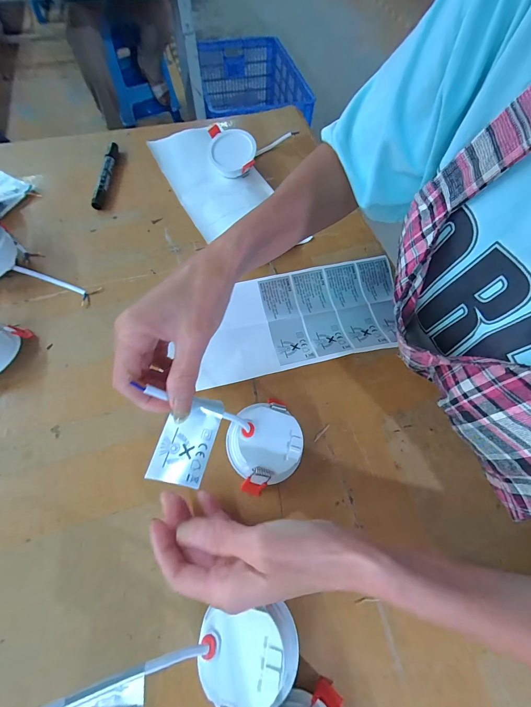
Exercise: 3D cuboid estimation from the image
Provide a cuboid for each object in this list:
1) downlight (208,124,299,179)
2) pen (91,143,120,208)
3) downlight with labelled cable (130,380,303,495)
[{"bbox_3d":[-0.015,-0.314,0.465,0.145,0.040,0.082,-12,64,-8],"label":"downlight"},{"bbox_3d":[-0.240,-0.273,0.451,0.016,0.020,0.142,-1,63,-3],"label":"pen"},{"bbox_3d":[-0.030,0.075,0.249,0.125,0.046,0.071,11,56,-39],"label":"downlight with labelled cable"}]

